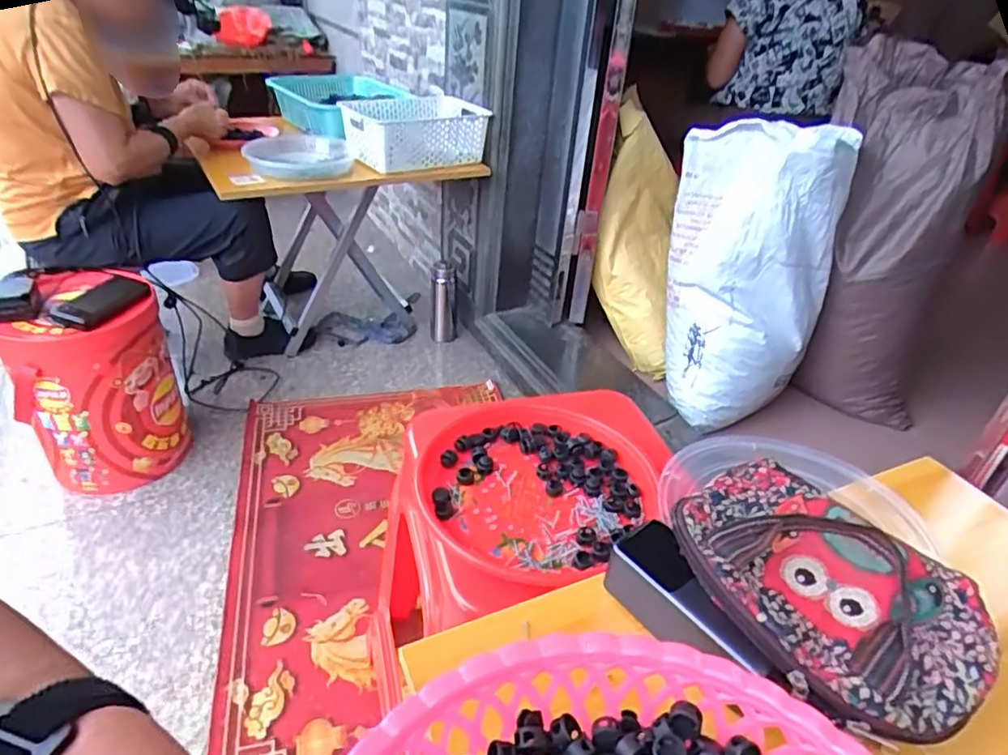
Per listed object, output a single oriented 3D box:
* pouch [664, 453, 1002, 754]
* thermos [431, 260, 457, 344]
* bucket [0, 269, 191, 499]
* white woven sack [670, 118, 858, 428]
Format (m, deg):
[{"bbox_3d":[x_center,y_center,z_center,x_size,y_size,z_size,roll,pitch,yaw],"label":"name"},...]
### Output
[{"bbox_3d":[0.225,0.141,0.435,0.161,0.033,0.202,-25,45,-36],"label":"pouch"},{"bbox_3d":[-0.163,-0.205,1.675,0.070,0.204,0.070,1,35,-5],"label":"thermos"},{"bbox_3d":[-0.749,0.017,1.149,0.235,0.369,0.235,4,35,-2],"label":"bucket"},{"bbox_3d":[0.540,-0.243,1.408,0.334,0.615,0.313,13,35,11],"label":"white woven sack"}]

